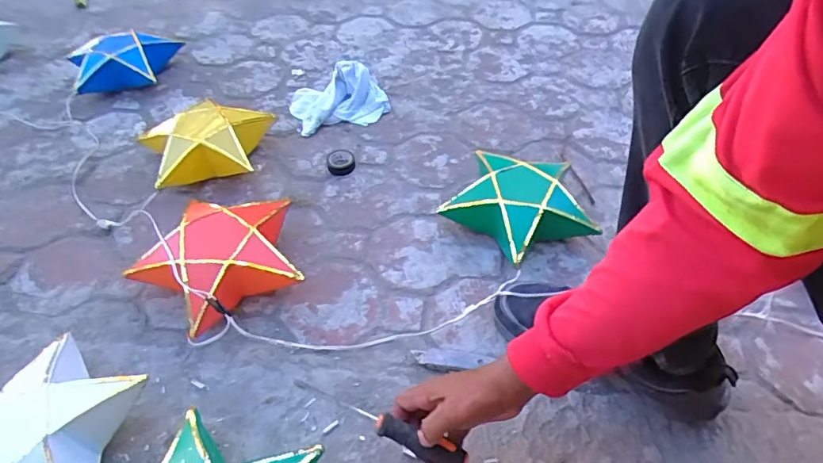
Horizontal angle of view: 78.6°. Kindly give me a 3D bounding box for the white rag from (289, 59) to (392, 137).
[{"bbox_3d":[-0.151,-0.283,1.042,0.199,0.067,0.133,-11,52,-9],"label":"white rag"}]

